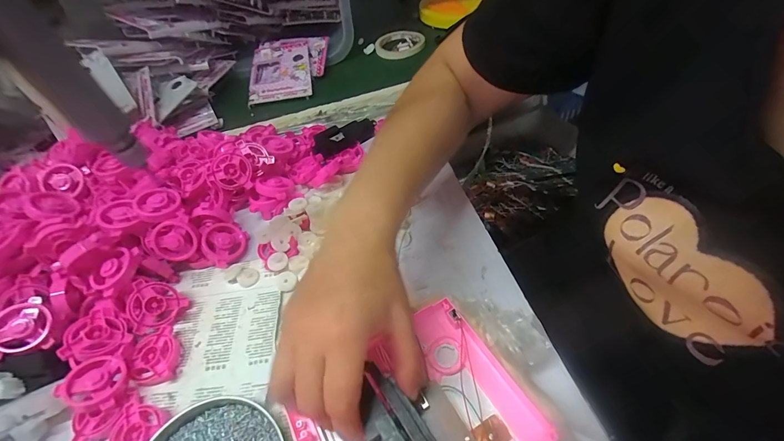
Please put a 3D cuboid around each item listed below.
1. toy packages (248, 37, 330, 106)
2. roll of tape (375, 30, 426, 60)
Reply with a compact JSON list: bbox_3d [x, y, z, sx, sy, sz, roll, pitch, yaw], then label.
[{"bbox_3d":[-0.196,-0.288,0.678,0.148,0.025,0.164,-8,60,3],"label":"toy packages"},{"bbox_3d":[0.016,-0.363,0.734,0.098,0.025,0.098,-3,51,4],"label":"roll of tape"}]

